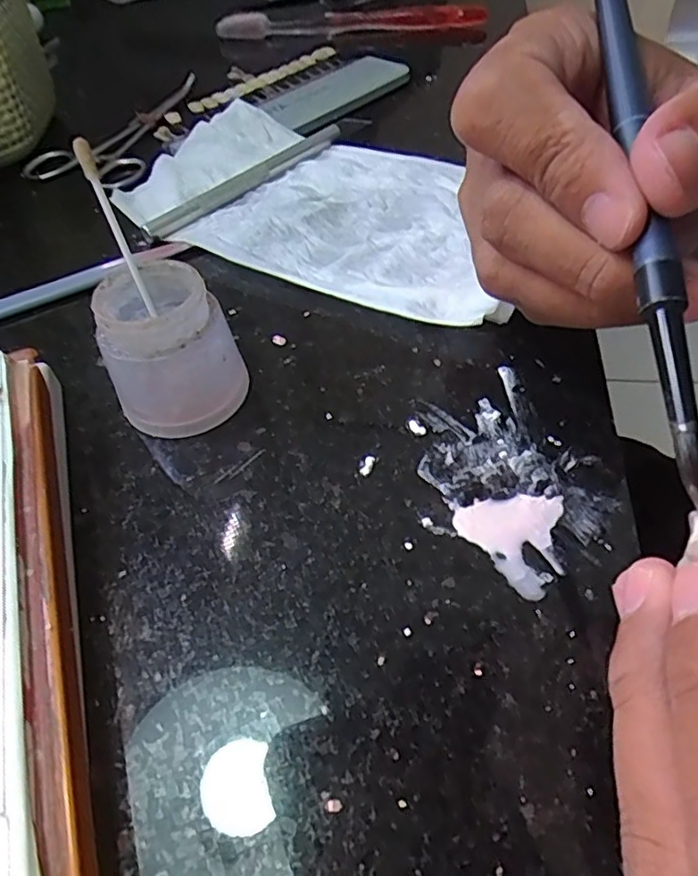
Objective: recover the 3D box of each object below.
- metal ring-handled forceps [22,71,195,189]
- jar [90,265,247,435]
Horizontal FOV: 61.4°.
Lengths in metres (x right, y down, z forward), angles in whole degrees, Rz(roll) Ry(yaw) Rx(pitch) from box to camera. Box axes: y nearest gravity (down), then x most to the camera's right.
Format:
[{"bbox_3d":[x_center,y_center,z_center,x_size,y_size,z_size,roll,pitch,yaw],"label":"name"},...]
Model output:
[{"bbox_3d":[-0.121,-0.171,0.322,0.067,0.013,0.109,14,52,16],"label":"metal ring-handled forceps"},{"bbox_3d":[-0.054,-0.025,0.173,0.034,0.040,0.033,-3,49,3],"label":"jar"}]

